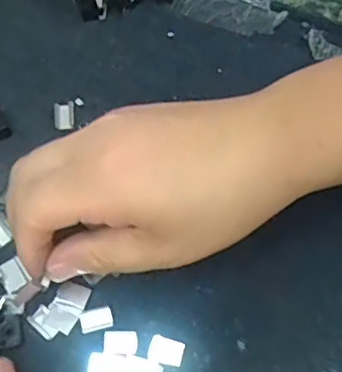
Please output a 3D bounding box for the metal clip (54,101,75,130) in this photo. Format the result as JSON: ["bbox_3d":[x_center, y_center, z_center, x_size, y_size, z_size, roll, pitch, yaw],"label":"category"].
[{"bbox_3d":[-0.064,-0.043,0.344,0.012,0.004,0.019,-6,67,-3],"label":"metal clip"}]

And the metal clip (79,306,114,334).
[{"bbox_3d":[-0.039,0.069,0.295,0.017,0.004,0.011,-16,68,-7],"label":"metal clip"}]

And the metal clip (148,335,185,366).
[{"bbox_3d":[-0.002,0.083,0.290,0.017,0.004,0.013,14,68,5],"label":"metal clip"}]

